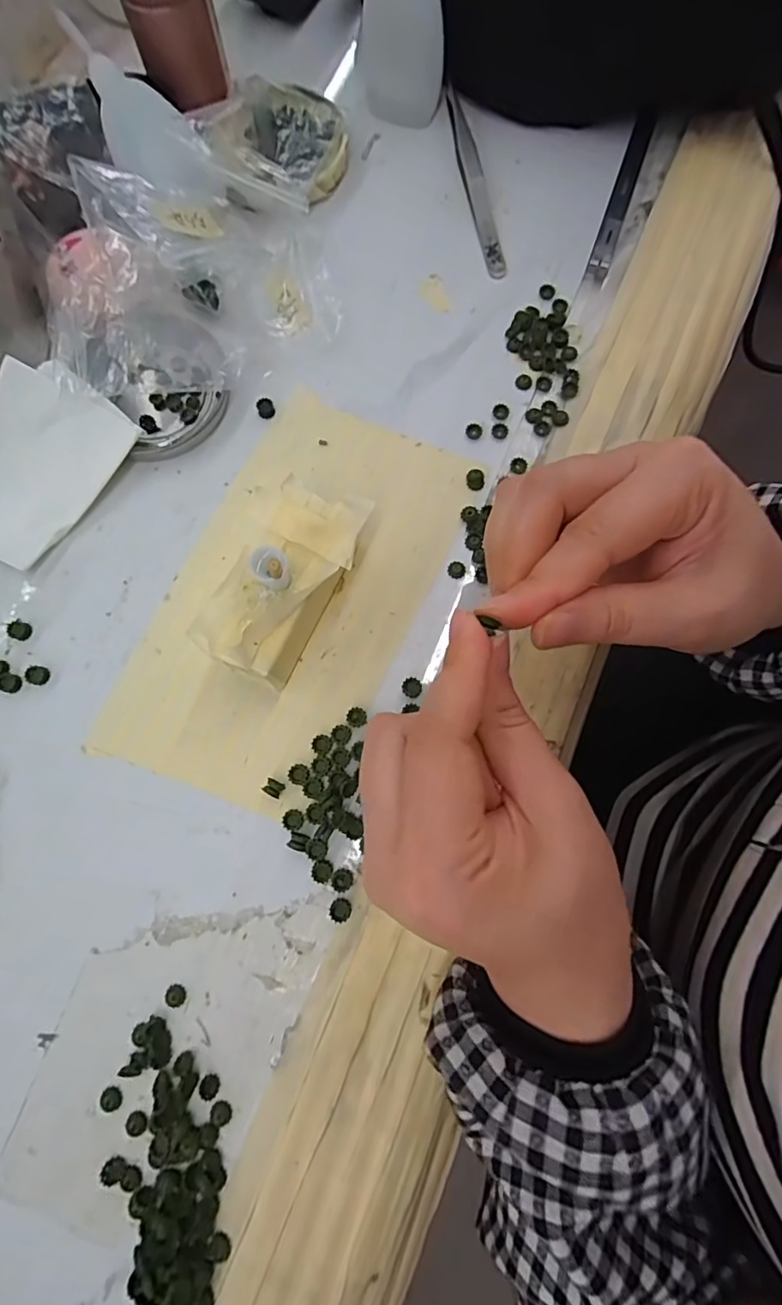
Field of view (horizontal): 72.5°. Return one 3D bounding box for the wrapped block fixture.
[{"bbox_3d":[-0.045,-0.030,0.232,0.045,0.041,0.084,24,79,5],"label":"wrapped block fixture"}]

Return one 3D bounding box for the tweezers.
[{"bbox_3d":[0.046,-0.264,0.297,0.012,0.005,0.126,-10,79,-2],"label":"tweezers"}]

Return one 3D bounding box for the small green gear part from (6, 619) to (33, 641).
[{"bbox_3d":[-0.172,-0.010,0.247,0.008,0.006,0.009,21,79,4],"label":"small green gear part"}]

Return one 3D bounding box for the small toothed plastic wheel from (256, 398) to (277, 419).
[{"bbox_3d":[-0.063,-0.124,0.269,0.009,0.004,0.009,0,78,0],"label":"small toothed plastic wheel"}]

